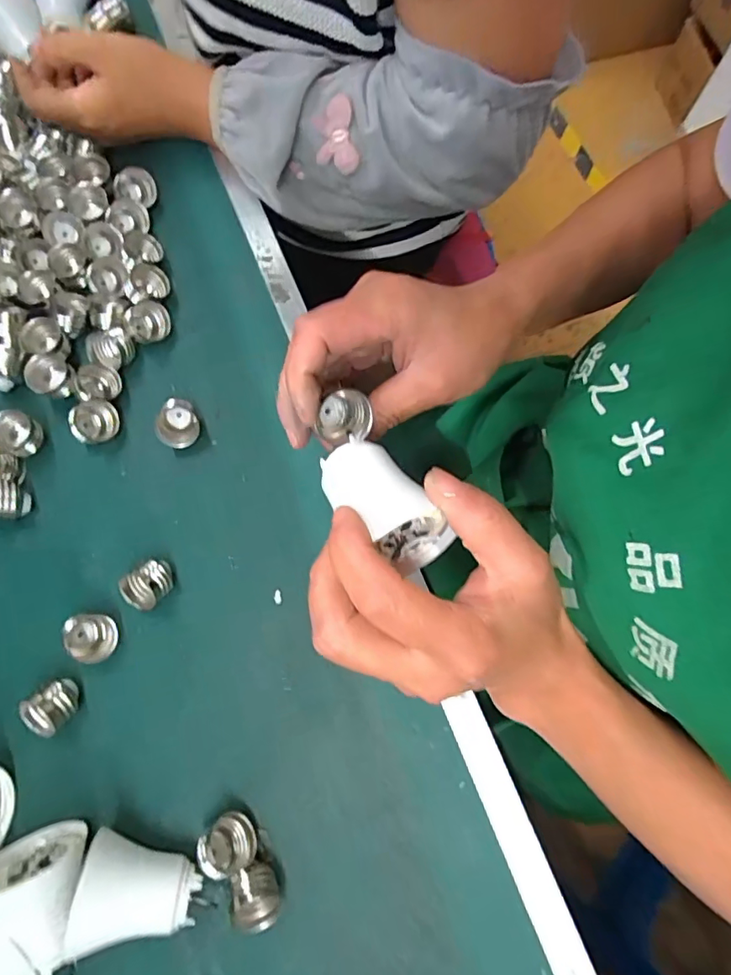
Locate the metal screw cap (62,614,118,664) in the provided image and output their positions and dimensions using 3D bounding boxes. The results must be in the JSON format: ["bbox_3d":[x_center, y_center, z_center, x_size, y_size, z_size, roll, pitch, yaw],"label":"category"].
[{"bbox_3d":[-0.164,0.090,0.314,0.030,0.019,0.028,-1,74,2],"label":"metal screw cap"}]

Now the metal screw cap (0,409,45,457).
[{"bbox_3d":[-0.228,-0.035,0.344,0.025,0.026,0.027,-1,74,2],"label":"metal screw cap"}]

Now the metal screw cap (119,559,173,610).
[{"bbox_3d":[-0.131,0.059,0.322,0.031,0.020,0.022,-34,76,-7],"label":"metal screw cap"}]

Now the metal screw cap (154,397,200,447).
[{"bbox_3d":[-0.123,-0.041,0.348,0.022,0.020,0.030,28,77,9],"label":"metal screw cap"}]

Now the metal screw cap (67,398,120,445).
[{"bbox_3d":[-0.180,-0.044,0.350,0.029,0.015,0.028,-1,74,2],"label":"metal screw cap"}]

